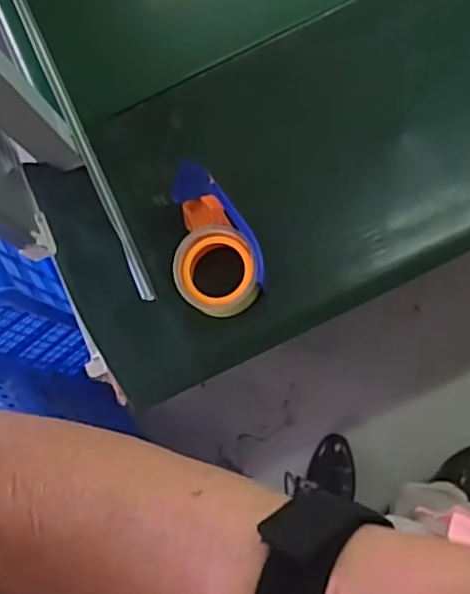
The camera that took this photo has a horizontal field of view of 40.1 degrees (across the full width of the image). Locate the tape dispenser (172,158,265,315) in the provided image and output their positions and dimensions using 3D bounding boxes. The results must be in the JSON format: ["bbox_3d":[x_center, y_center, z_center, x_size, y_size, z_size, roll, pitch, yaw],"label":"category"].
[{"bbox_3d":[-0.015,-0.055,0.661,0.087,0.058,0.149,-3,79,7],"label":"tape dispenser"}]

